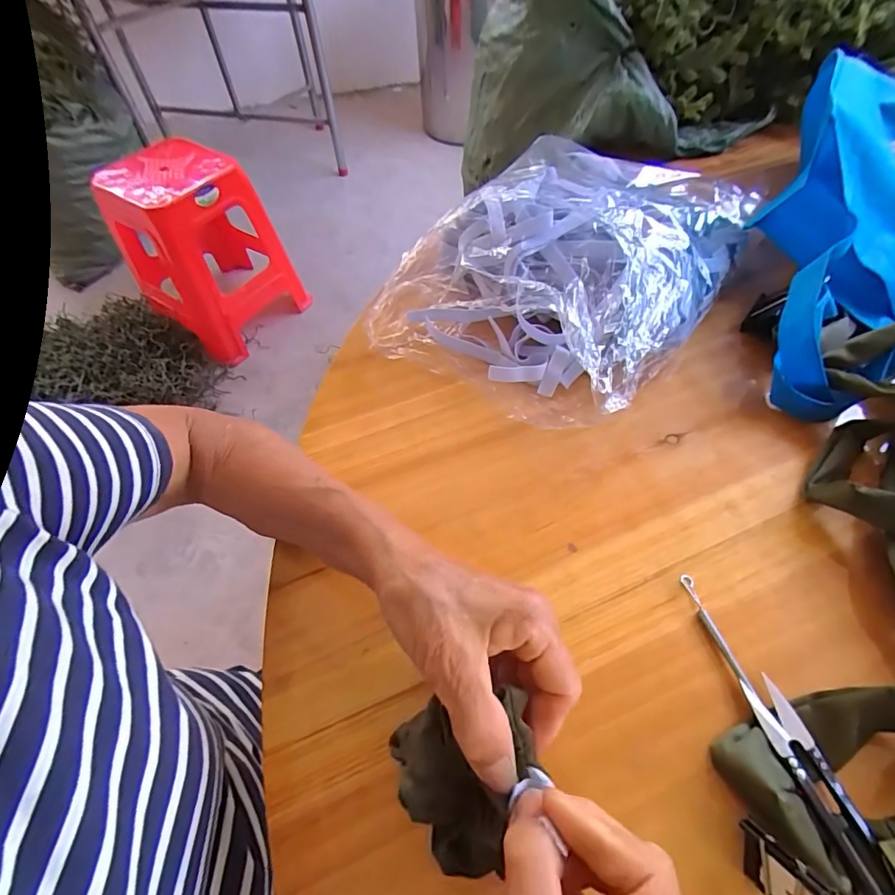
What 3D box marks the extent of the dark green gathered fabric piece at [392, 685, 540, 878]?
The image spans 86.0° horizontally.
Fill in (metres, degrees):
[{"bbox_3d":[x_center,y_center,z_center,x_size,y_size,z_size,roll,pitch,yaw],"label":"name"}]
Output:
[{"bbox_3d":[0.007,0.149,0.212,0.060,0.038,0.064,-3,56,1],"label":"dark green gathered fabric piece"}]

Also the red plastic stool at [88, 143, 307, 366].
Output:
[{"bbox_3d":[-0.745,-0.604,1.439,0.433,0.439,0.389,36,64,24],"label":"red plastic stool"}]

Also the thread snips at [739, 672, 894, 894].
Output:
[{"bbox_3d":[0.183,0.170,0.236,0.022,0.015,0.100,-13,56,-5],"label":"thread snips"}]

